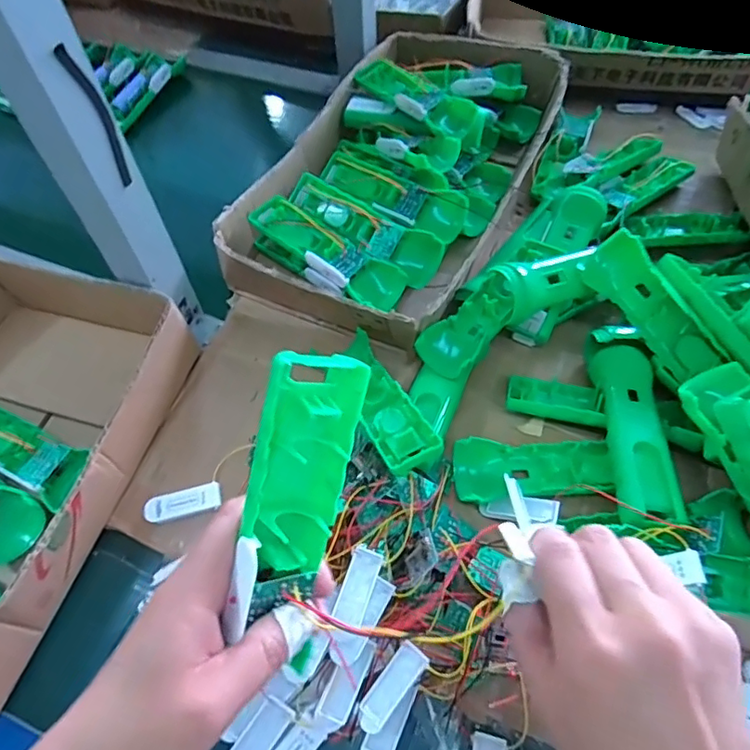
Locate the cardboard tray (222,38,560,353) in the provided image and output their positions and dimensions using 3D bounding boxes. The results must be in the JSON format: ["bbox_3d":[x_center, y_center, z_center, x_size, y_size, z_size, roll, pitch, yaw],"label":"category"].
[{"bbox_3d":[0.037,-0.223,0.593,0.236,0.071,0.435,22,61,14],"label":"cardboard tray"}]

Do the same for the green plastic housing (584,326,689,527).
[{"bbox_3d":[0.200,0.032,0.423,0.046,0.035,0.176,4,58,4],"label":"green plastic housing"}]

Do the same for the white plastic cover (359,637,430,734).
[{"bbox_3d":[0.011,0.201,0.353,0.019,0.004,0.057,30,72,36],"label":"white plastic cover"}]

